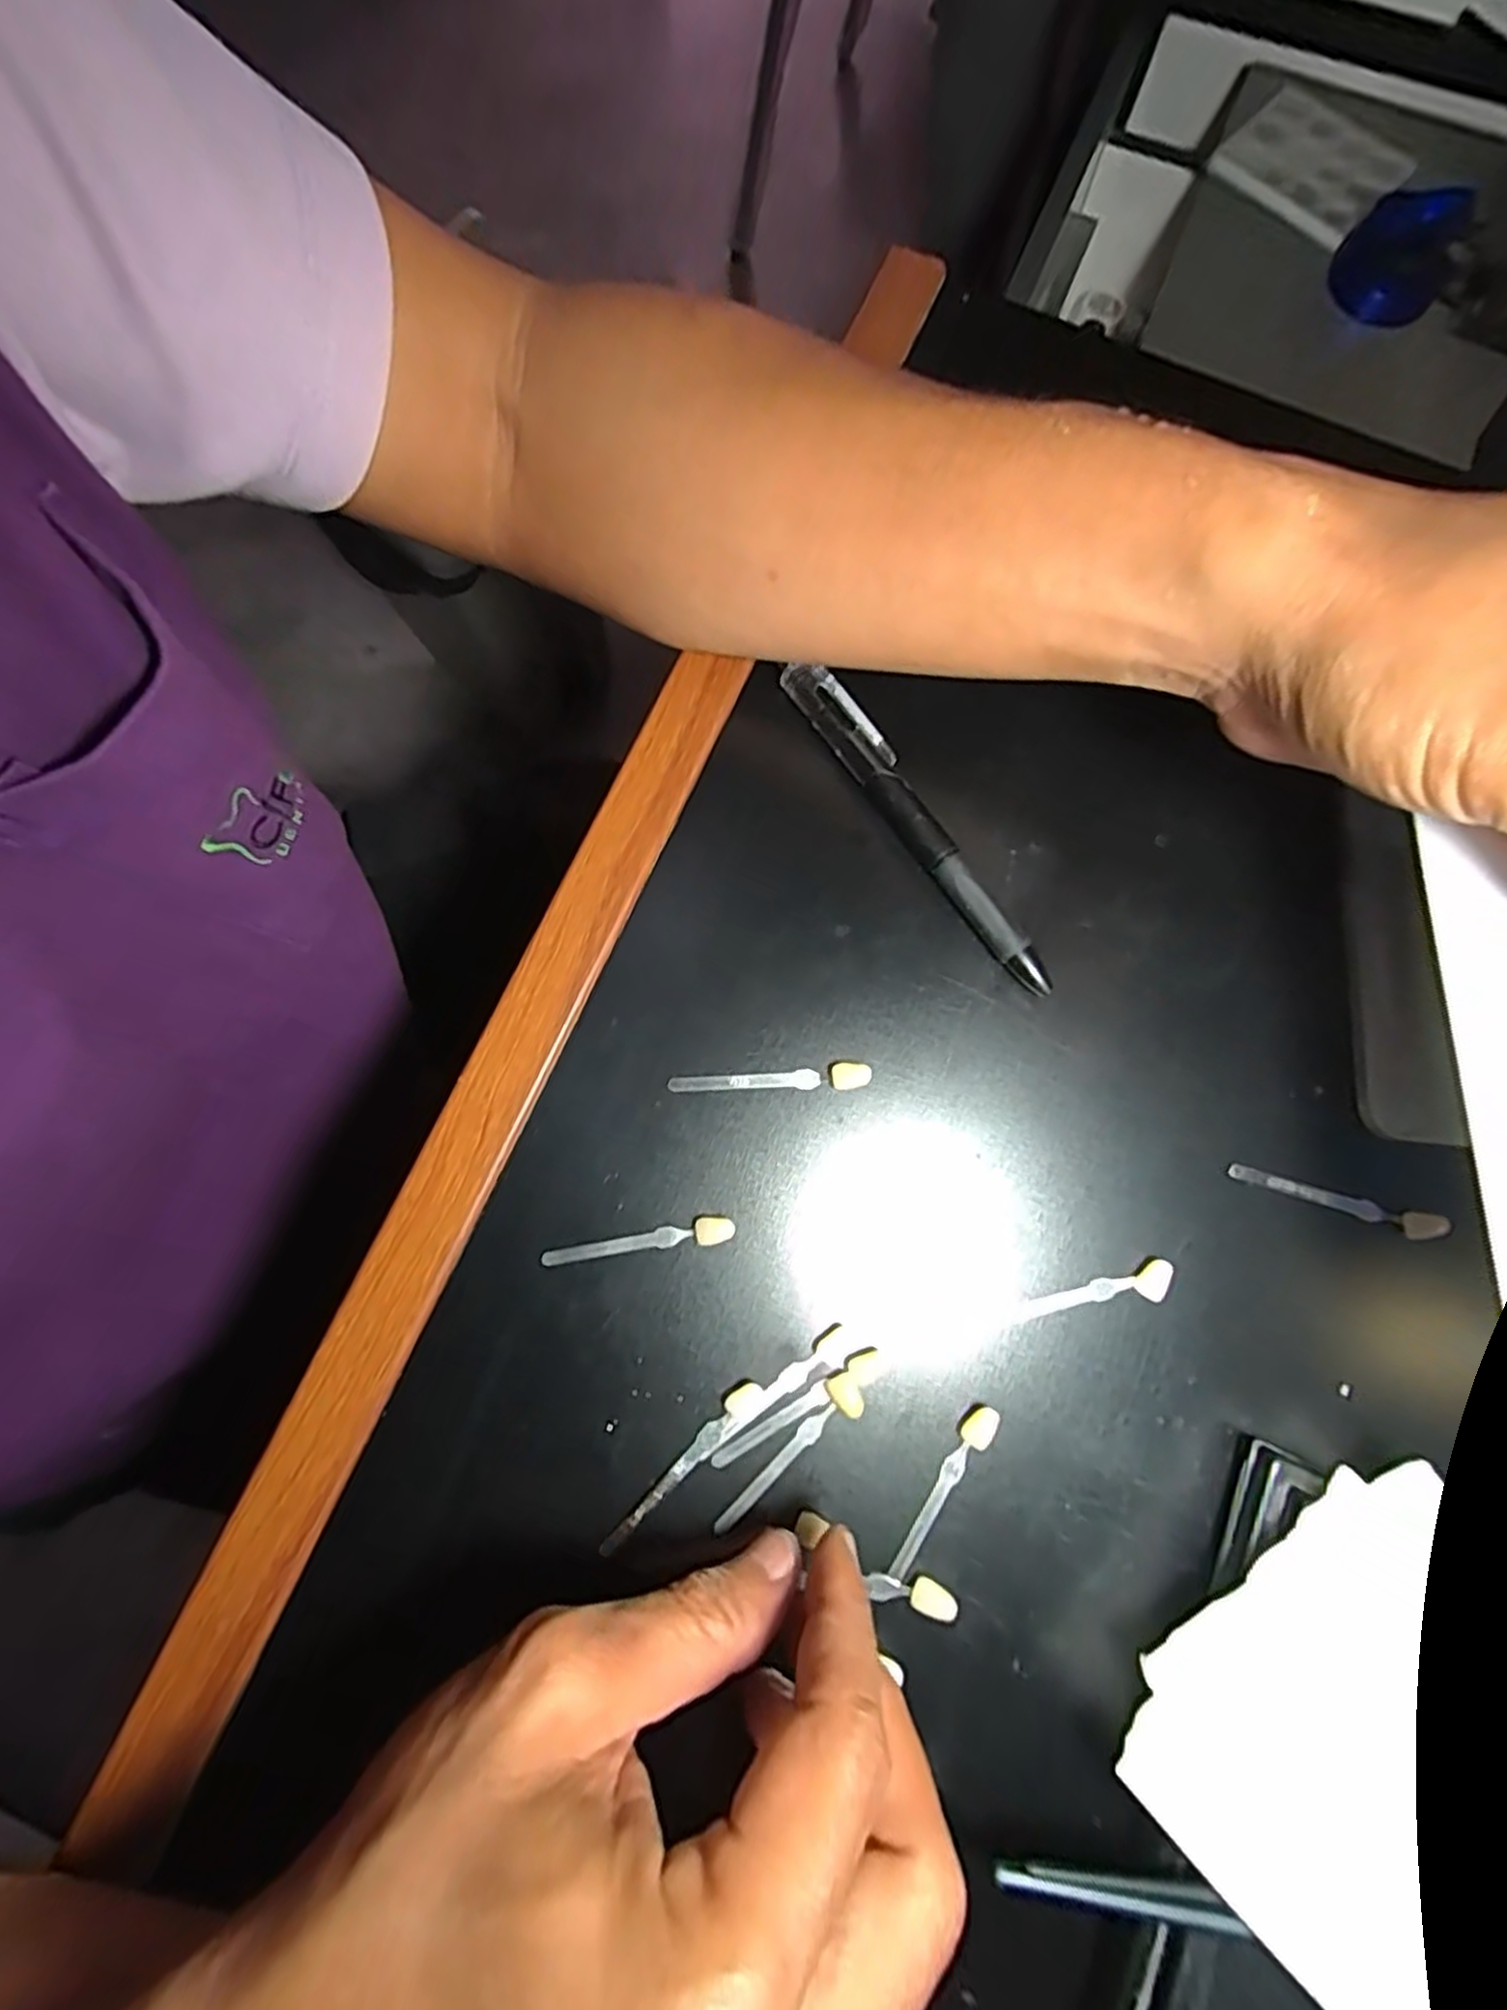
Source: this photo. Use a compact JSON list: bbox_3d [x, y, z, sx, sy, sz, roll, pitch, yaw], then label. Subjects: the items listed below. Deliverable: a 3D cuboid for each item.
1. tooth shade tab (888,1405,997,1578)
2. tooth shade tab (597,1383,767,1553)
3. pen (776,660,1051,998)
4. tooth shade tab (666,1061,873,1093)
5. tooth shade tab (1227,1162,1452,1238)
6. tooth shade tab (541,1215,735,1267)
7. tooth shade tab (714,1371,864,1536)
[{"bbox_3d":[0.053,0.137,0.213,0.008,0.004,0.052,33,81,5],"label":"tooth shade tab"},{"bbox_3d":[-0.020,0.129,0.212,0.058,0.004,0.008,-42,83,-8],"label":"tooth shade tab"},{"bbox_3d":[0.053,-0.059,0.246,0.013,0.012,0.131,-34,82,-7],"label":"pen"},{"bbox_3d":[0.005,0.023,0.234,0.061,0.007,0.008,-4,80,-2],"label":"tooth shade tab"},{"bbox_3d":[0.176,0.059,0.228,0.060,0.007,0.008,15,80,2],"label":"tooth shade tab"},{"bbox_3d":[-0.034,0.071,0.225,0.056,0.006,0.007,-11,80,-3],"label":"tooth shade tab"},{"bbox_3d":[0.010,0.129,0.215,0.012,0.006,0.054,43,82,6],"label":"tooth shade tab"}]

